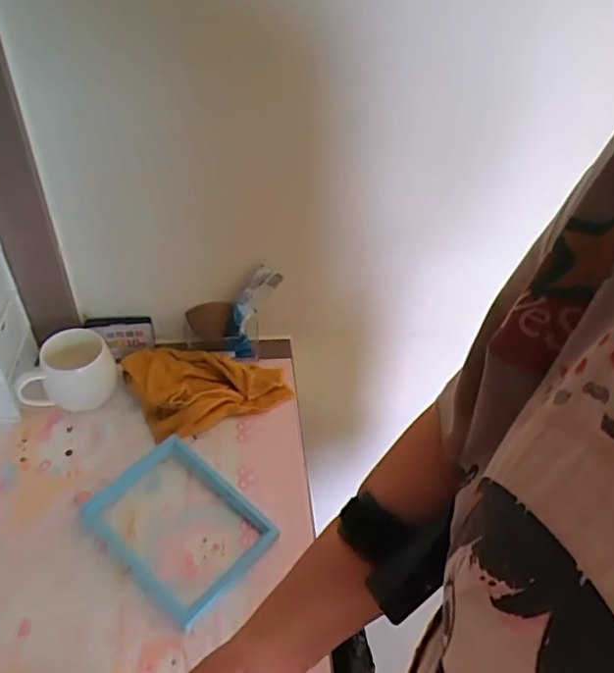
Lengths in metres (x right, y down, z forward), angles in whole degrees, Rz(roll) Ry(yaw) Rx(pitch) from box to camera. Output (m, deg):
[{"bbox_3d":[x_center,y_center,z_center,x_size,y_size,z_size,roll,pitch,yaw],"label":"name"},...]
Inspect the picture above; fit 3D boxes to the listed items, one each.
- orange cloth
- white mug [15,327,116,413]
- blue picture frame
[{"bbox_3d":[-0.136,0.052,0.790,0.197,0.039,0.148,-19,48,-23],"label":"orange cloth"},{"bbox_3d":[-0.311,0.046,0.749,0.117,0.087,0.075,-7,44,-12],"label":"white mug"},{"bbox_3d":[-0.146,0.207,0.655,0.194,0.014,0.142,32,50,26],"label":"blue picture frame"}]

